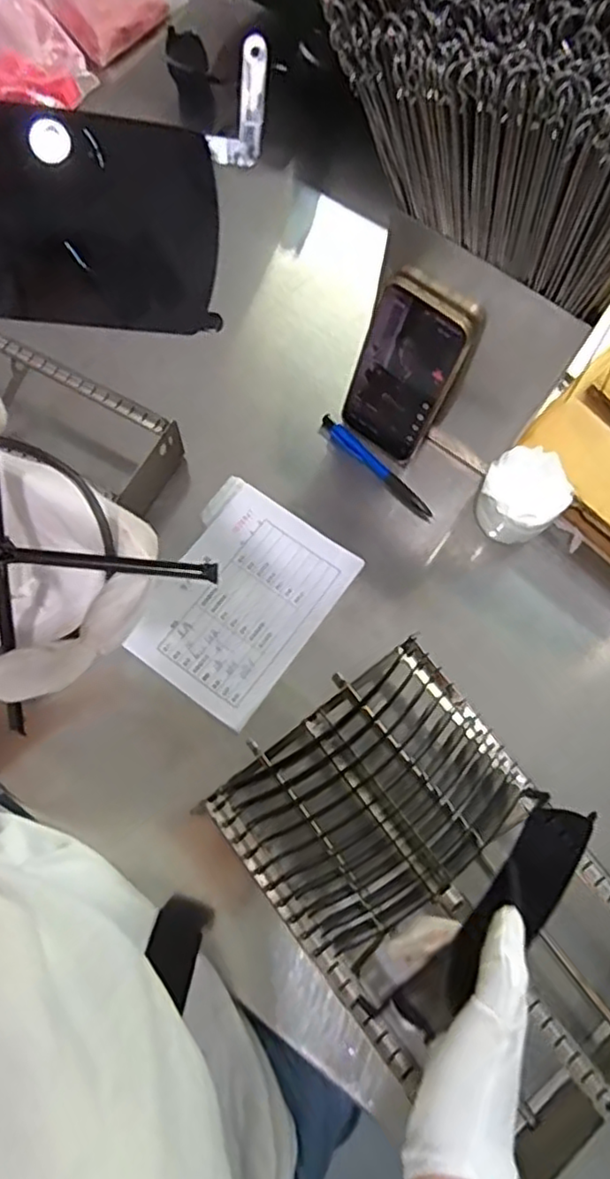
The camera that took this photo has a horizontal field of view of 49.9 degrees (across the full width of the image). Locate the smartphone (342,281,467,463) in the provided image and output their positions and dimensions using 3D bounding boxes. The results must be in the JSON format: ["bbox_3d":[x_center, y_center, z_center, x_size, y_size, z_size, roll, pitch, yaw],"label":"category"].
[{"bbox_3d":[0.075,-0.167,0.531,0.071,0.152,0.010,33,60,5],"label":"smartphone"}]

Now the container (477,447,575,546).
[{"bbox_3d":[0.183,-0.077,0.563,0.066,0.063,0.066,0,75,-1],"label":"container"}]

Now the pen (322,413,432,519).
[{"bbox_3d":[0.065,-0.112,0.598,0.013,0.007,0.132,-43,80,-13],"label":"pen"}]

